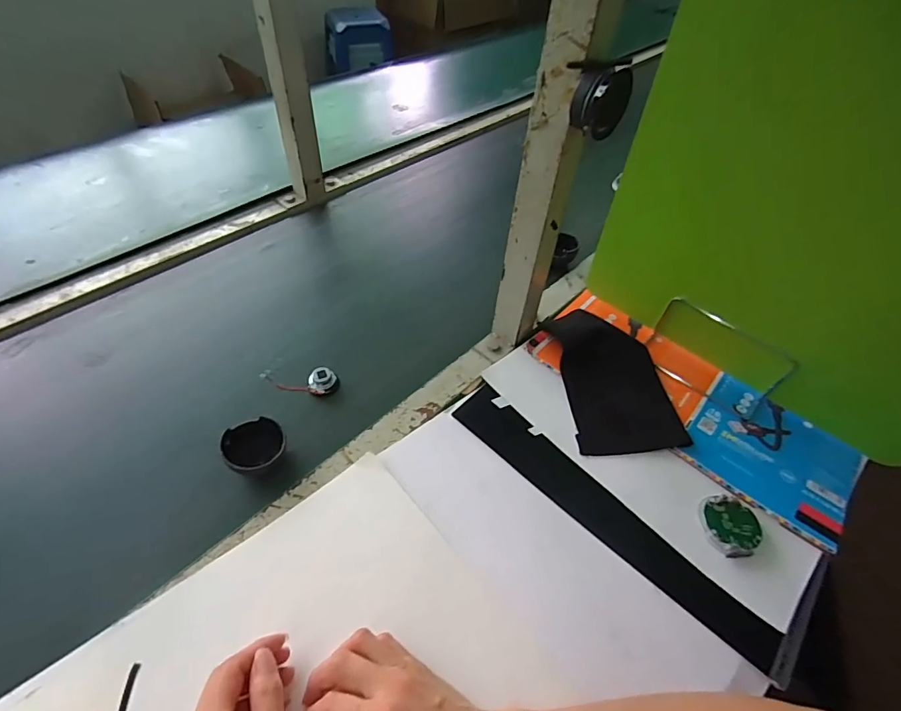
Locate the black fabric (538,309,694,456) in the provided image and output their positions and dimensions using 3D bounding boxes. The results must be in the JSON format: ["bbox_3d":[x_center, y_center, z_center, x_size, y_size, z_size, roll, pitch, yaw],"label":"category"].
[{"bbox_3d":[0.196,0.023,0.555,0.122,0.017,0.200,-2,50,-7],"label":"black fabric"}]

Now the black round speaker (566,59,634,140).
[{"bbox_3d":[0.117,-0.207,0.371,0.046,0.053,0.031,-26,57,-24],"label":"black round speaker"}]

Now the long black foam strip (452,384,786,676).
[{"bbox_3d":[0.144,0.152,0.454,0.058,0.008,0.345,-36,61,-29],"label":"long black foam strip"}]

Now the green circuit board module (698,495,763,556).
[{"bbox_3d":[0.275,0.165,0.446,0.058,0.010,0.055,-5,50,-9],"label":"green circuit board module"}]

